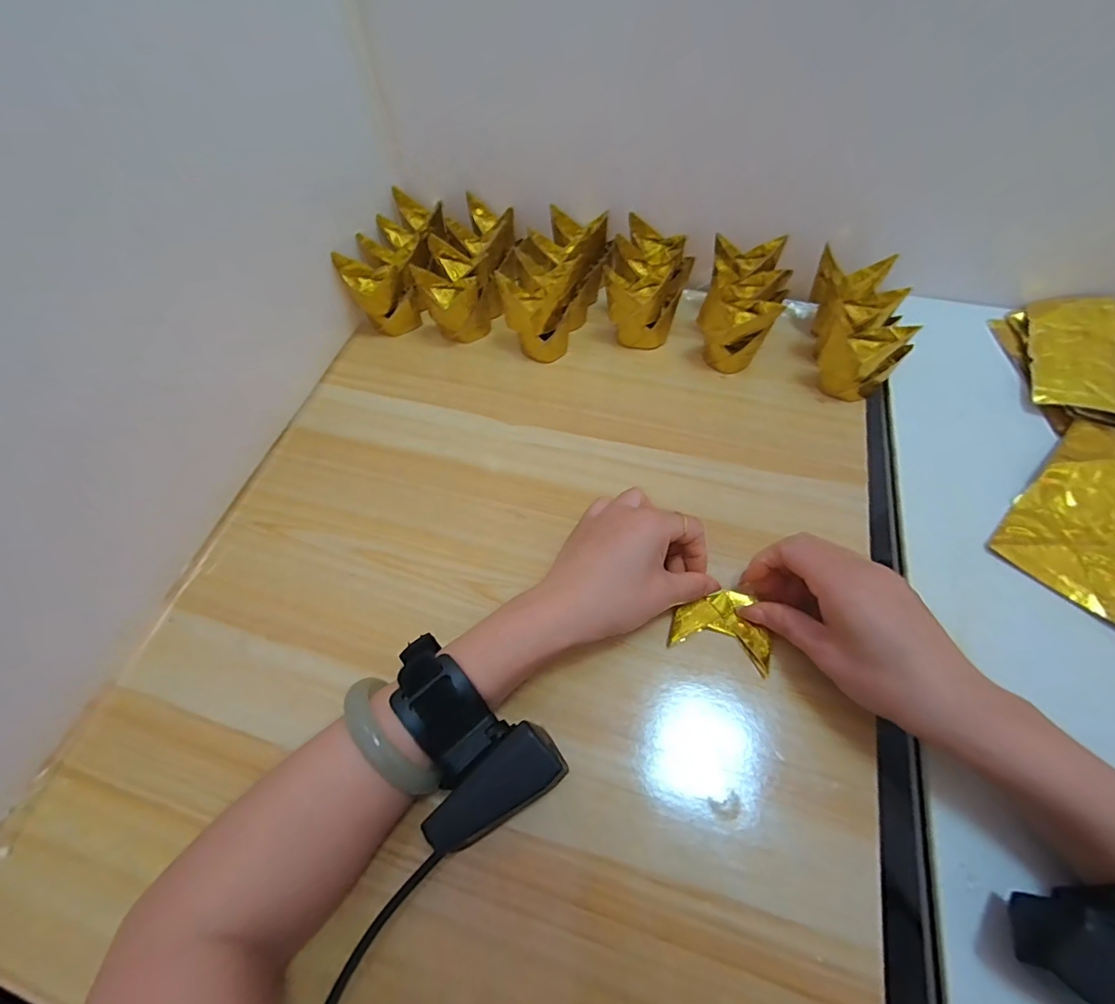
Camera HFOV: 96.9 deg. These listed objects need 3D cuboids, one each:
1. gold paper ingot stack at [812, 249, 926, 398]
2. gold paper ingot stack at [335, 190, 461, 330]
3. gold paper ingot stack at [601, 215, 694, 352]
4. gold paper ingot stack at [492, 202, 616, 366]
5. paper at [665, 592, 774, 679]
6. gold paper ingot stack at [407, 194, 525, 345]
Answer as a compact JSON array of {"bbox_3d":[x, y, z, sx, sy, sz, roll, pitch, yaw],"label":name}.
[{"bbox_3d":[0.238,-0.142,0.400,0.057,0.064,0.103,4,59,5],"label":"gold paper ingot stack"},{"bbox_3d":[-0.136,-0.224,0.467,0.072,0.067,0.131,11,60,9],"label":"gold paper ingot stack"},{"bbox_3d":[0.082,-0.194,0.442,0.067,0.061,0.103,11,60,9],"label":"gold paper ingot stack"},{"bbox_3d":[0.002,-0.197,0.448,0.073,0.067,0.137,14,61,11],"label":"gold paper ingot stack"},{"bbox_3d":[0.102,0.076,0.308,0.059,0.005,0.045,12,60,12],"label":"paper"},{"bbox_3d":[-0.078,-0.217,0.447,0.065,0.062,0.137,9,72,10],"label":"gold paper ingot stack"}]

